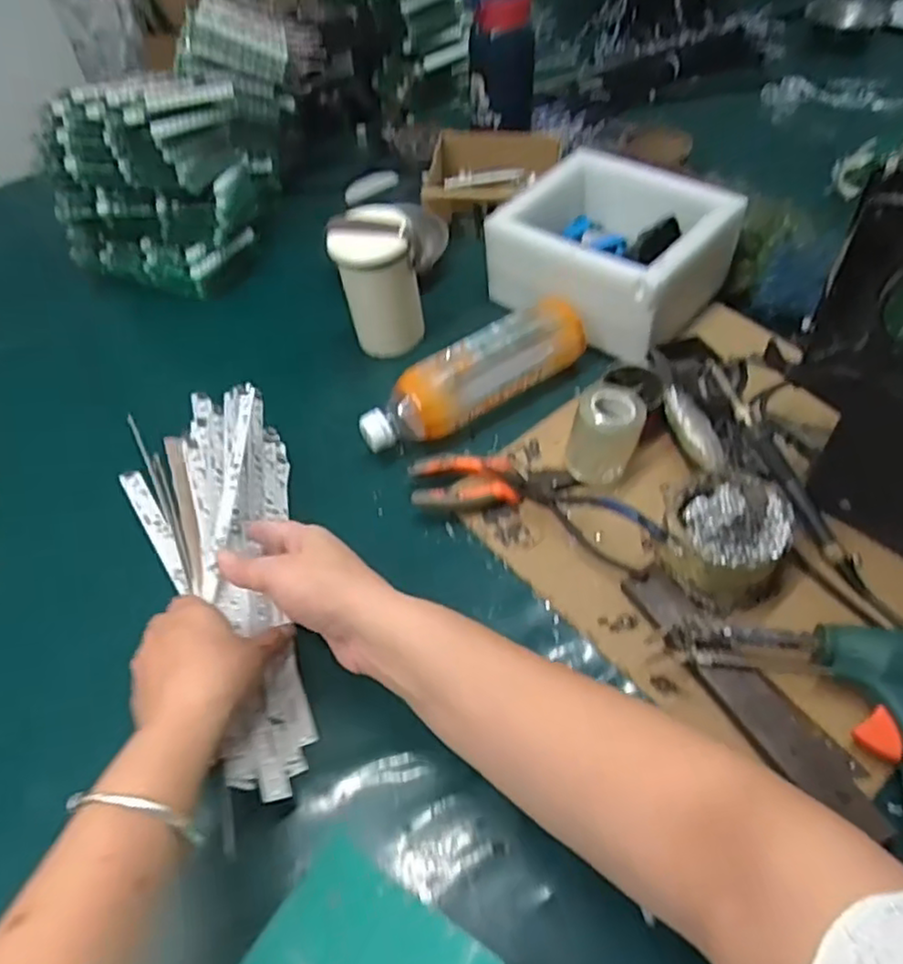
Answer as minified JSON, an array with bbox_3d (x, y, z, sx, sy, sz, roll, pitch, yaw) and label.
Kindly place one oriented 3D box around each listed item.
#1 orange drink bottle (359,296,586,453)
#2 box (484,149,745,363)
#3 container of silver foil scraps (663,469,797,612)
[{"bbox_3d":[0.018,-0.090,0.615,0.211,0.070,0.054,-29,55,-17],"label":"orange drink bottle"},{"bbox_3d":[0.147,-0.225,0.663,0.200,0.083,0.172,33,61,26],"label":"box"},{"bbox_3d":[0.199,0.035,0.483,0.082,0.065,0.089,-2,52,3],"label":"container of silver foil scraps"}]

